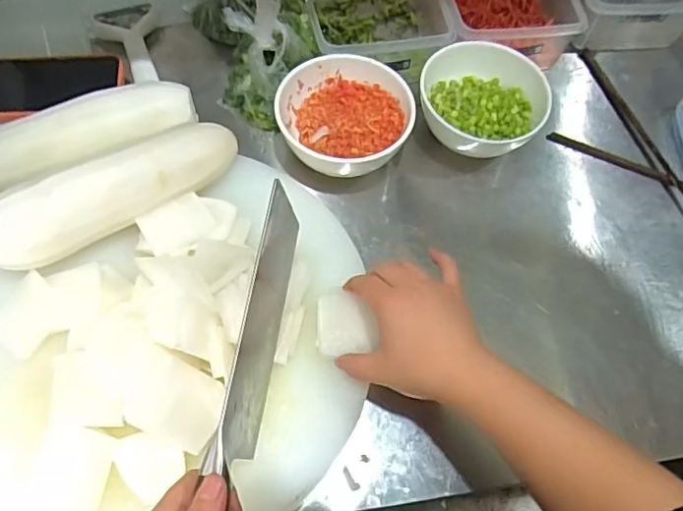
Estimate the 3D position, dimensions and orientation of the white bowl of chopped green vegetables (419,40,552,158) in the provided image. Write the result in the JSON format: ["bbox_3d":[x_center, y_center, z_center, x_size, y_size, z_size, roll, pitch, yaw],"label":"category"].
[{"bbox_3d":[0.144,-0.168,0.597,0.129,0.059,0.119,1,64,-2],"label":"white bowl of chopped green vegetables"}]

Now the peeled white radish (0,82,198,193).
[{"bbox_3d":[-0.262,-0.109,0.548,0.239,0.066,0.061,-24,67,-14],"label":"peeled white radish"}]

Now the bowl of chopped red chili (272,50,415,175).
[{"bbox_3d":[0.002,-0.138,0.576,0.131,0.066,0.126,1,64,-2],"label":"bowl of chopped red chili"}]

